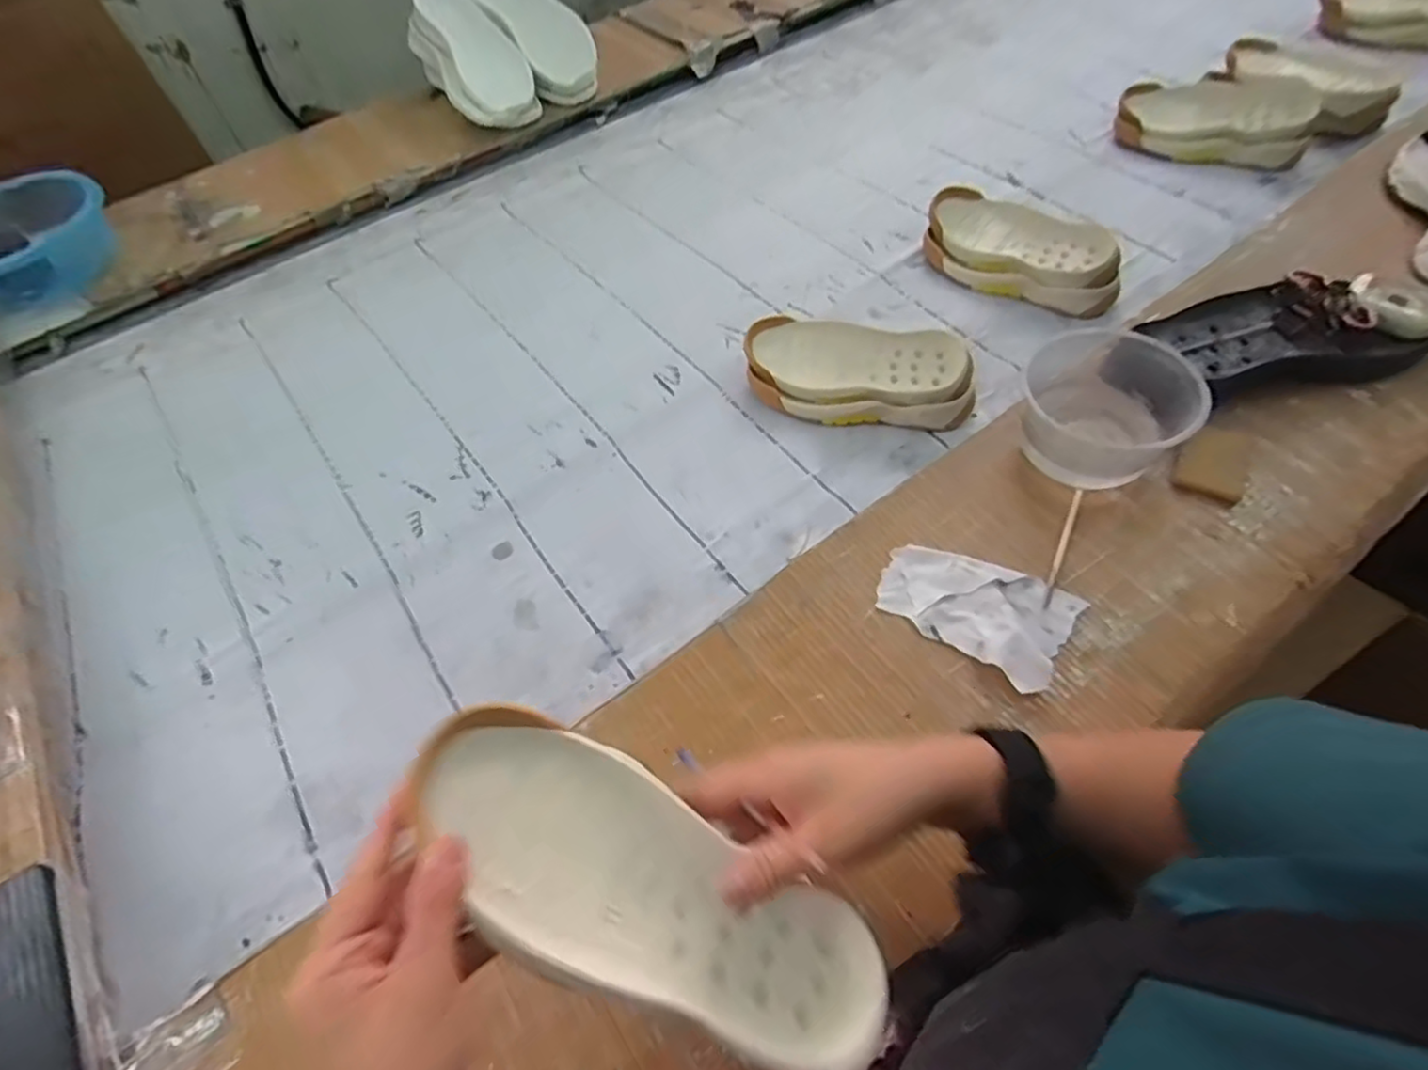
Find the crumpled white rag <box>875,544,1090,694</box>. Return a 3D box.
[{"bbox_3d":[0.200,0.051,0.517,0.136,0.018,0.091,29,63,20],"label":"crumpled white rag"}]

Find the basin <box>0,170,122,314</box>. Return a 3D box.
[{"bbox_3d":[-0.887,-0.385,0.878,0.199,0.080,0.199,-2,57,3],"label":"basin"}]

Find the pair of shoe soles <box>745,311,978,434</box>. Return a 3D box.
[{"bbox_3d":[0.142,-0.165,0.677,0.226,0.071,0.094,15,59,13],"label":"pair of shoe soles"}]

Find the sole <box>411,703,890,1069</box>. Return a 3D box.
[{"bbox_3d":[-0.030,0.153,0.290,0.213,0.029,0.083,32,63,2],"label":"sole"}]

